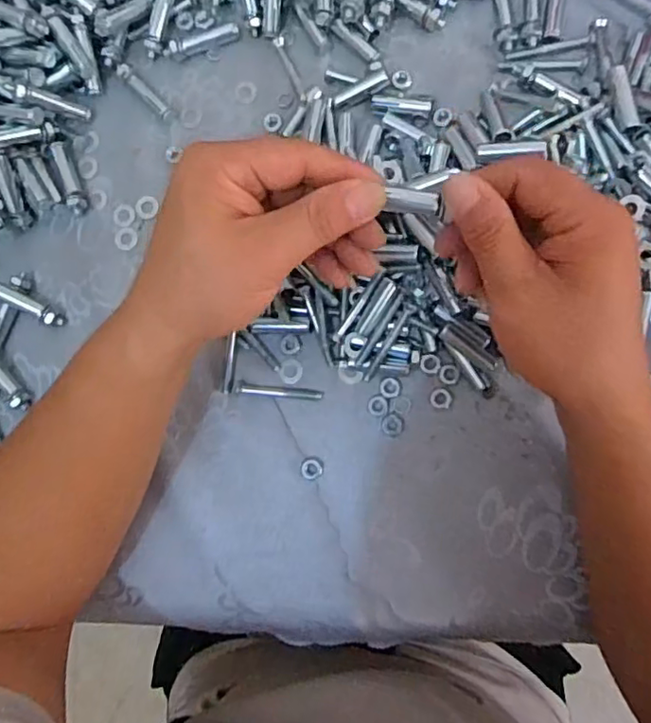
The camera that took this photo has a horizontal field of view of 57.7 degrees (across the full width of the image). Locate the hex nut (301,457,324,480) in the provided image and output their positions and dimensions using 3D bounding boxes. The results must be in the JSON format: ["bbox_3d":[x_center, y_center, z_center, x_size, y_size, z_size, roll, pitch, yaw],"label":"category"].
[{"bbox_3d":[-0.009,0.069,0.380,0.014,0.004,0.014,6,86,7],"label":"hex nut"}]

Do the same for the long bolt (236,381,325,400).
[{"bbox_3d":[-0.031,0.020,0.385,0.058,0.008,0.007,5,85,7],"label":"long bolt"}]

